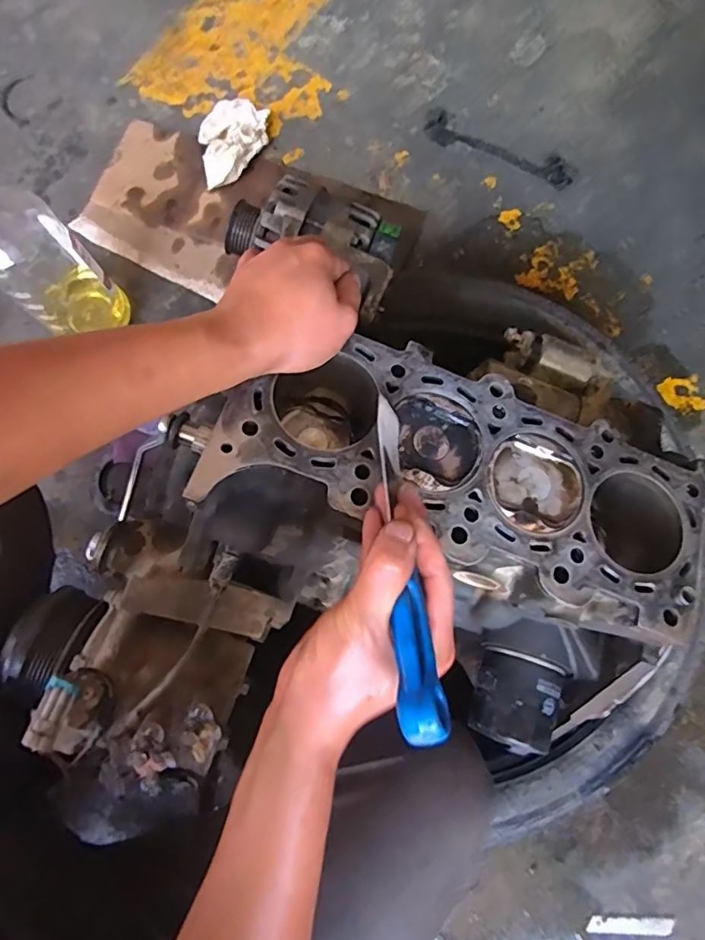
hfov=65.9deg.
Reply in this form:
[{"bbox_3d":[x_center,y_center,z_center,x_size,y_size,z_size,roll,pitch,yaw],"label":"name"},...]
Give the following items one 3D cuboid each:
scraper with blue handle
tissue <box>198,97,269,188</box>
[{"bbox_3d":[0.029,0.042,0.312,0.024,0.023,0.205,-4,54,-1],"label":"scraper with blue handle"},{"bbox_3d":[-0.192,-0.504,0.839,0.099,0.025,0.152,28,81,5],"label":"tissue"}]

